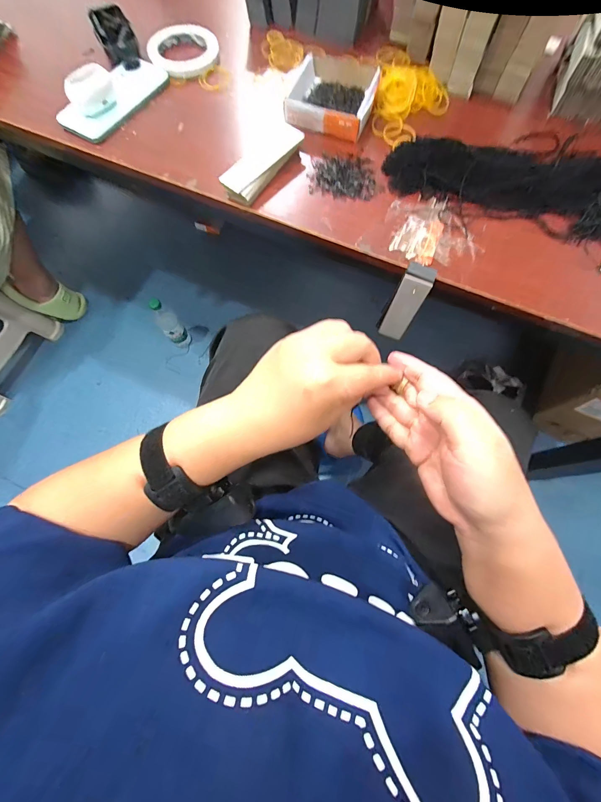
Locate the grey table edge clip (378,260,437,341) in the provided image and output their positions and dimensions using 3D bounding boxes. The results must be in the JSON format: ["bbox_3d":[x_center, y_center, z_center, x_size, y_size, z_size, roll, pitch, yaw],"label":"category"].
[{"bbox_3d":[0.133,-0.121,0.413,0.035,0.116,0.027,27,75,8],"label":"grey table edge clip"}]

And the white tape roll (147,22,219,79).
[{"bbox_3d":[-0.179,-0.539,0.494,0.103,0.013,0.111,0,73,0],"label":"white tape roll"}]

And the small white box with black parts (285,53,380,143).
[{"bbox_3d":[0.044,-0.416,0.441,0.113,0.027,0.112,16,74,4],"label":"small white box with black parts"}]

